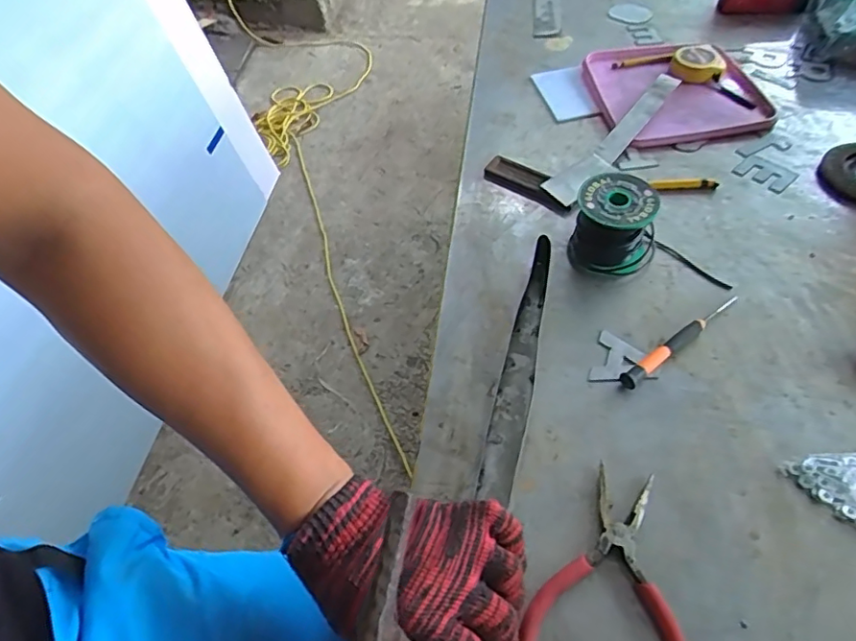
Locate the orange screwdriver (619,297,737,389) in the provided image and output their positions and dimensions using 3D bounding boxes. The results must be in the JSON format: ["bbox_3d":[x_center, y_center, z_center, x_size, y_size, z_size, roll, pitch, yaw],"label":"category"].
[{"bbox_3d":[0.218,0.015,0.484,0.142,0.012,0.014,-31,57,-19],"label":"orange screwdriver"}]

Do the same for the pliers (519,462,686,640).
[{"bbox_3d":[0.127,0.169,0.374,0.100,0.010,0.142,15,55,15],"label":"pliers"}]

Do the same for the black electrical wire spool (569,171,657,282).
[{"bbox_3d":[0.175,-0.089,0.529,0.077,0.069,0.066,16,55,15],"label":"black electrical wire spool"}]

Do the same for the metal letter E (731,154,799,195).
[{"bbox_3d":[0.362,-0.158,0.608,0.041,0.005,0.054,-38,59,-23],"label":"metal letter E"}]

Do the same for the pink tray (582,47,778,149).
[{"bbox_3d":[0.303,-0.281,0.688,0.201,0.027,0.179,-11,53,-5],"label":"pink tray"}]

